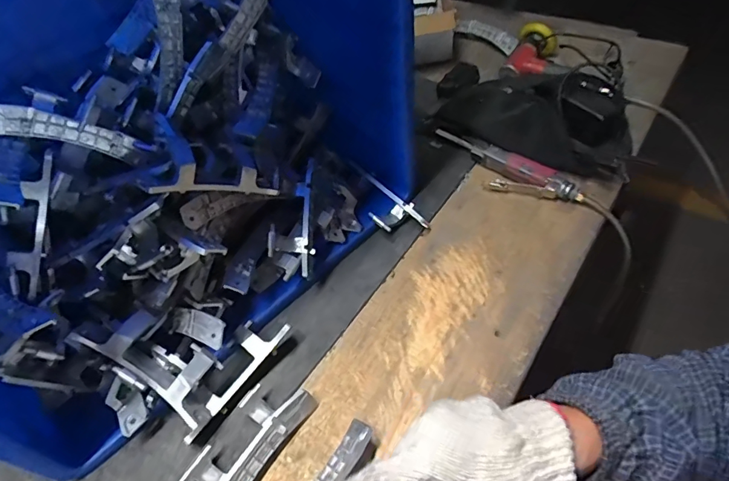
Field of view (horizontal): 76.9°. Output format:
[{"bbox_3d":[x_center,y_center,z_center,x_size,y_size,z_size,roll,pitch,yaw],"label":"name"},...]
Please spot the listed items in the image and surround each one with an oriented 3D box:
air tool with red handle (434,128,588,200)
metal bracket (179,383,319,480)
[{"bbox_3d":[0.193,-0.108,0.672,0.058,0.036,0.246,-39,57,-25],"label":"air tool with red handle"},{"bbox_3d":[-0.117,0.204,0.448,0.060,0.031,0.150,24,56,23],"label":"metal bracket"}]

